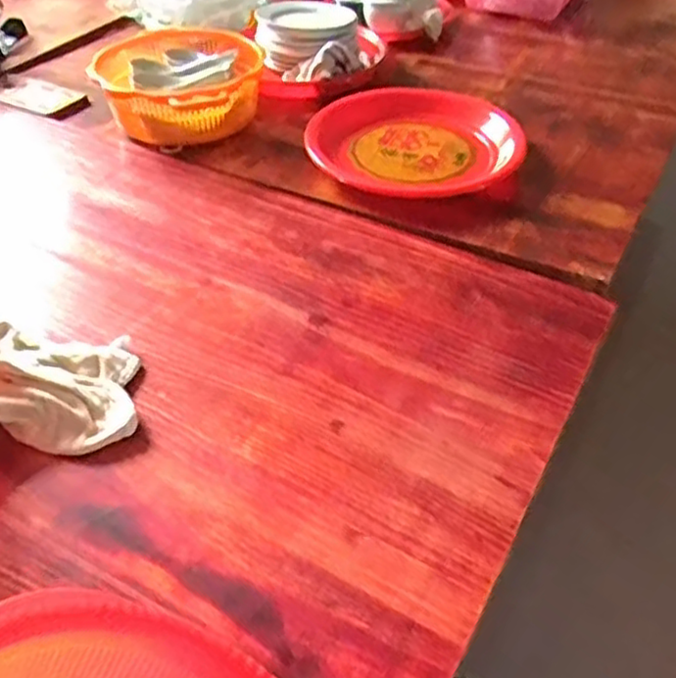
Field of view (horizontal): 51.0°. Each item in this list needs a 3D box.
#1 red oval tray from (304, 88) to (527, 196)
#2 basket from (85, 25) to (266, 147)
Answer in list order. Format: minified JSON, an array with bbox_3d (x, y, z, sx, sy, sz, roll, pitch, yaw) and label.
[{"bbox_3d":[0.092,-0.242,0.861,0.254,0.041,0.216,1,43,2],"label":"red oval tray"},{"bbox_3d":[-0.208,-0.326,0.931,0.214,0.076,0.247,-3,43,-1],"label":"basket"}]

